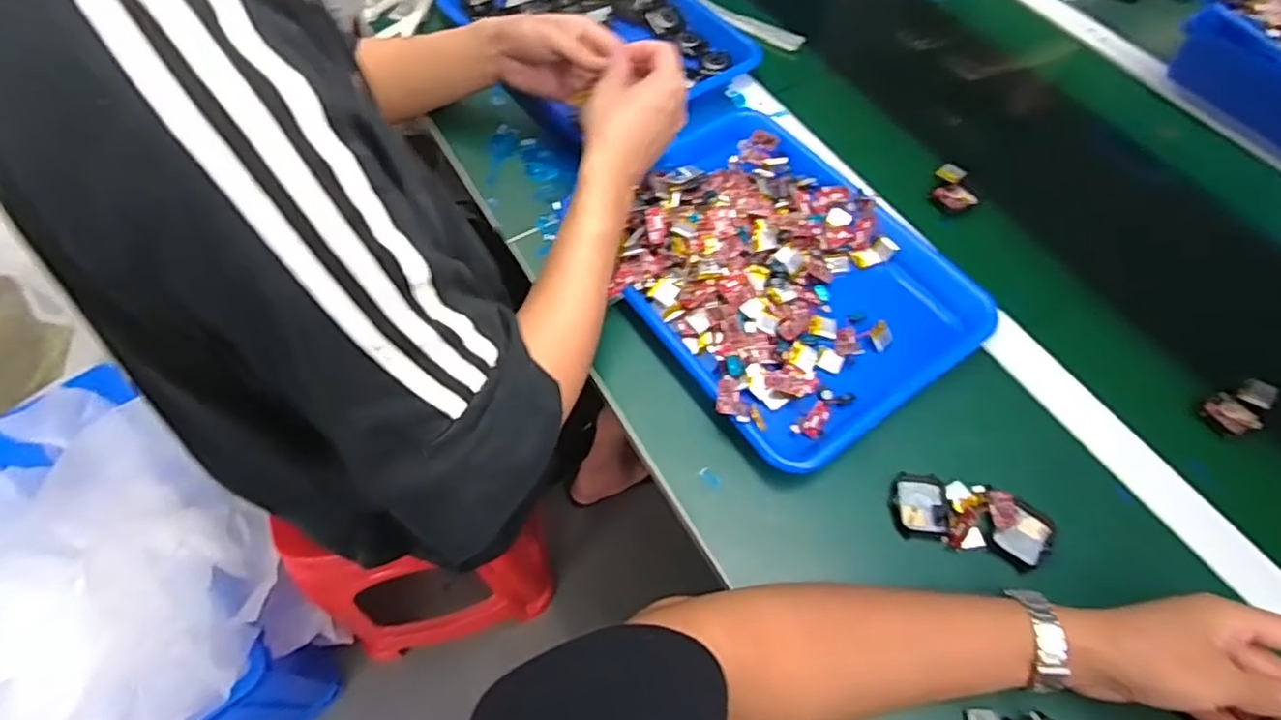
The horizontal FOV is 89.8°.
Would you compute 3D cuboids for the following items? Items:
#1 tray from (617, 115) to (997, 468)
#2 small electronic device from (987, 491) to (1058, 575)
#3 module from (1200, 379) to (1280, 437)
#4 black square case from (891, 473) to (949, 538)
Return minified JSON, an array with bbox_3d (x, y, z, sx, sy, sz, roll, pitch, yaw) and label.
[{"bbox_3d":[0.108,-0.088,0.573,0.252,0.046,0.341,-31,65,-18],"label":"tray"},{"bbox_3d":[0.272,0.123,0.467,0.048,0.011,0.045,33,64,17],"label":"small electronic device"},{"bbox_3d":[0.487,0.040,0.523,0.041,0.035,0.035,-16,61,-10],"label":"module"},{"bbox_3d":[0.207,0.108,0.478,0.038,0.012,0.045,6,60,3],"label":"black square case"}]

